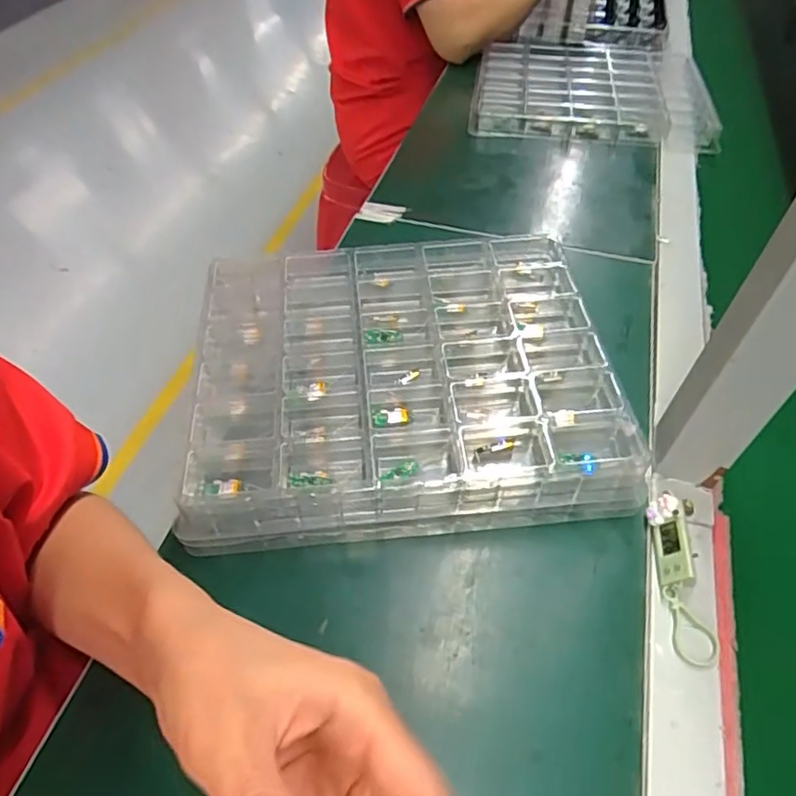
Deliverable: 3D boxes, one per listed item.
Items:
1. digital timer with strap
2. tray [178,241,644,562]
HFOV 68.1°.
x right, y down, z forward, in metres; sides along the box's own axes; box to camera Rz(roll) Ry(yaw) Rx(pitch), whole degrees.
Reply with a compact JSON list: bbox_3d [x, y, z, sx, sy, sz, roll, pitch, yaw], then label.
[{"bbox_3d":[0.177,0.108,0.361,0.030,0.023,0.101,3,51,2],"label":"digital timer with strap"},{"bbox_3d":[0.002,-0.020,0.446,0.297,0.045,0.250,-5,51,-4],"label":"tray"}]

